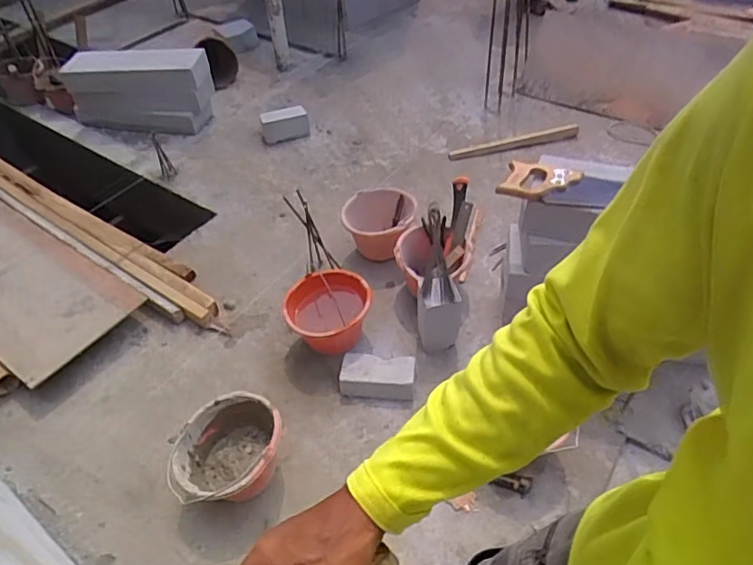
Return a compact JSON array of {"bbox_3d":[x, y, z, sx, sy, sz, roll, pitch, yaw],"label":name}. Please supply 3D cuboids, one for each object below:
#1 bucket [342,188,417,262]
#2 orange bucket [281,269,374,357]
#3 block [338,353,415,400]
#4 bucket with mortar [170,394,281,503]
[{"bbox_3d":[0.017,-0.193,1.835,0.236,0.185,0.202,3,47,7],"label":"bucket"},{"bbox_3d":[-0.129,0.089,1.592,0.220,0.169,0.240,-3,47,3],"label":"orange bucket"},{"bbox_3d":[0.004,0.252,1.484,0.200,0.078,0.114,2,48,8],"label":"block"},{"bbox_3d":[-0.341,0.421,1.305,0.224,0.167,0.266,23,54,25],"label":"bucket with mortar"}]

